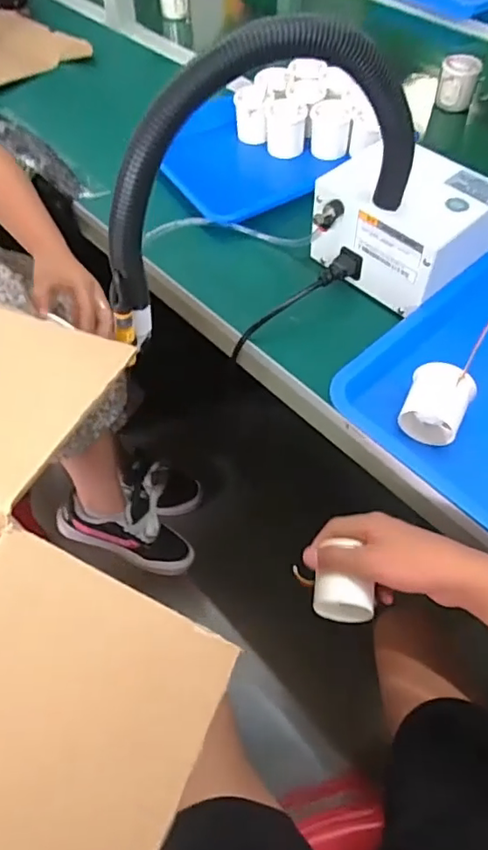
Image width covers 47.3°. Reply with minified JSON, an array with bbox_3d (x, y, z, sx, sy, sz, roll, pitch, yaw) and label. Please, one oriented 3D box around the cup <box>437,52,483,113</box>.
[{"bbox_3d":[0.326,-0.524,0.856,0.060,0.064,0.053,12,57,11],"label":"cup"}]

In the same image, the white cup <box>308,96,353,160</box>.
[{"bbox_3d":[0.117,-0.404,0.770,0.057,0.060,0.049,5,56,6],"label":"white cup"}]

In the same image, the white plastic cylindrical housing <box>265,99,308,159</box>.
[{"bbox_3d":[0.059,-0.417,0.786,0.057,0.060,0.044,1,56,3],"label":"white plastic cylindrical housing"}]

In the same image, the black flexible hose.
[{"bbox_3d":[0.015,-0.226,0.467,0.303,0.182,0.033,-23,58,-13],"label":"black flexible hose"}]

